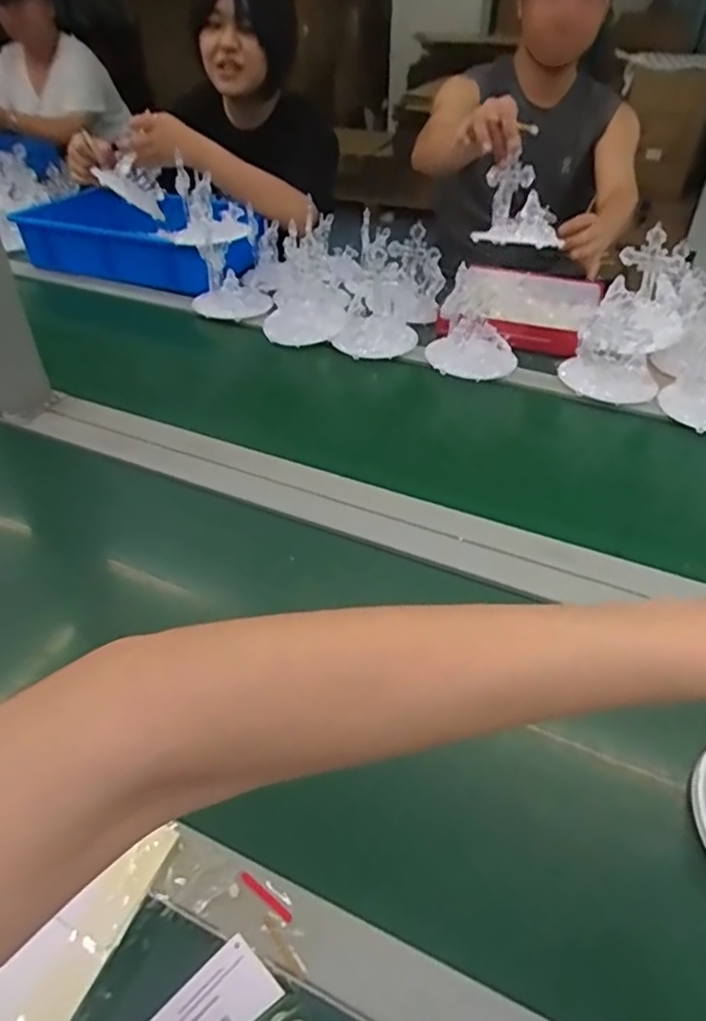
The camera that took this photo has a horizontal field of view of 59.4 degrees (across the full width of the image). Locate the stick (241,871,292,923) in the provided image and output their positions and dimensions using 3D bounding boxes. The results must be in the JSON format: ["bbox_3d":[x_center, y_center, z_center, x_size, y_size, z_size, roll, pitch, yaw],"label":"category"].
[{"bbox_3d":[-0.052,0.230,0.369,0.040,0.004,0.006,27,47,28],"label":"stick"}]

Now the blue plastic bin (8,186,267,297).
[{"bbox_3d":[-0.392,-0.481,1.105,0.450,0.129,0.205,11,41,12],"label":"blue plastic bin"}]

